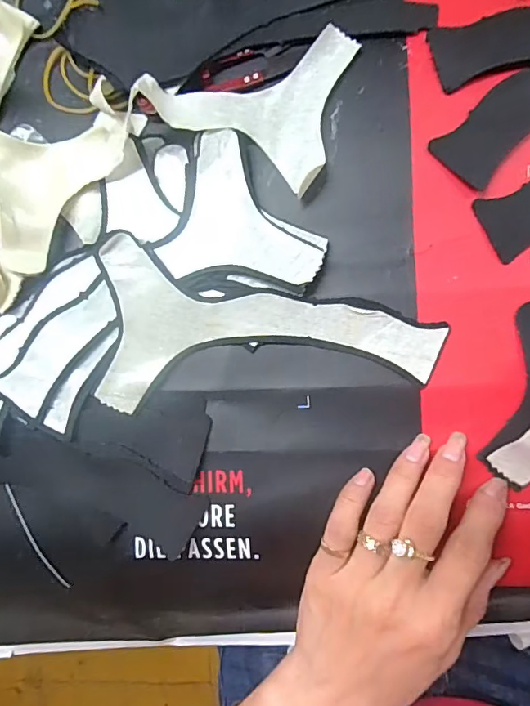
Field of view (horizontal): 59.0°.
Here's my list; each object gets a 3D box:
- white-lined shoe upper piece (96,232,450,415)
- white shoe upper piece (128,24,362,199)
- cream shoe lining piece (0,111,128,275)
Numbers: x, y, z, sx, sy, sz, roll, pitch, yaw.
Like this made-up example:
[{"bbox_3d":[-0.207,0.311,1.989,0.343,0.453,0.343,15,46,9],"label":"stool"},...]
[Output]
[{"bbox_3d":[0.000,-0.004,0.249,0.179,0.019,0.087,8,90,7],"label":"white-lined shoe upper piece"},{"bbox_3d":[-0.009,-0.140,0.243,0.094,0.032,0.085,18,91,7],"label":"white shoe upper piece"},{"bbox_3d":[-0.123,-0.097,0.252,0.057,0.034,0.096,37,93,6],"label":"cream shoe lining piece"}]

